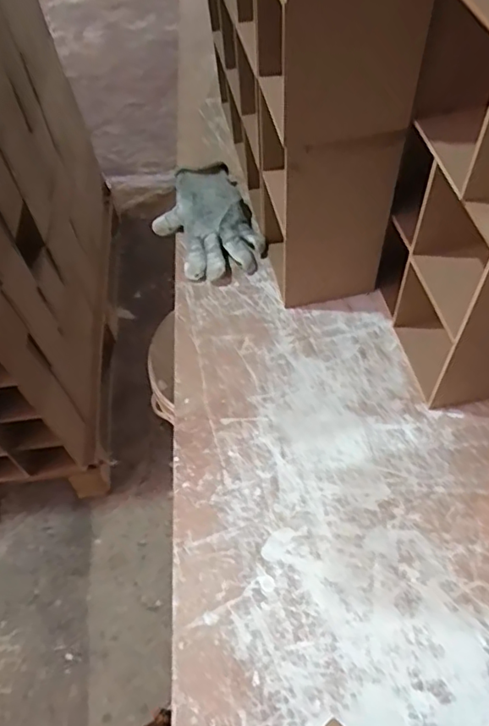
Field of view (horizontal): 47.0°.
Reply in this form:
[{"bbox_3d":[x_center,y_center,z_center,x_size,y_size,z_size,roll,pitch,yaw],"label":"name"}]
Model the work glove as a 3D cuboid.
[{"bbox_3d":[-0.050,-0.181,0.722,0.121,0.039,0.190,-20,55,-9],"label":"work glove"}]

